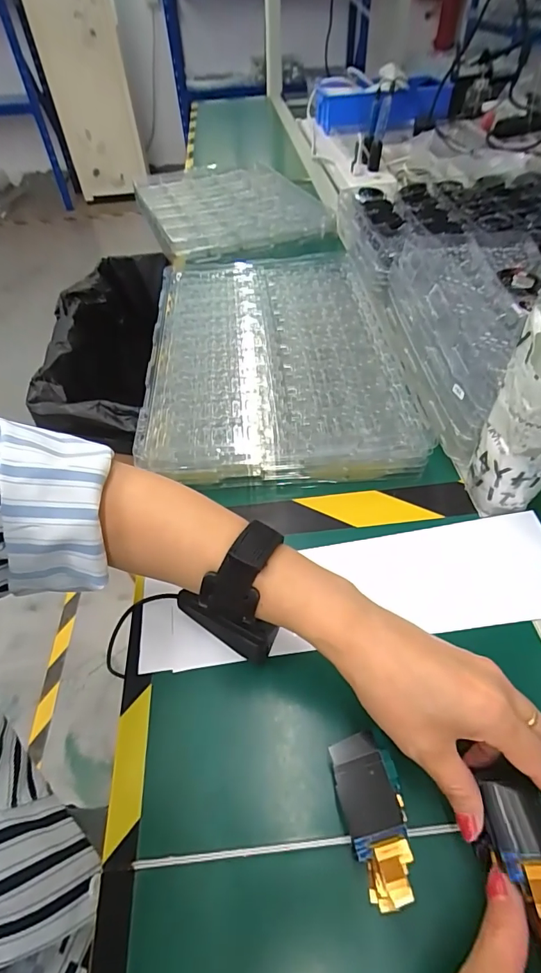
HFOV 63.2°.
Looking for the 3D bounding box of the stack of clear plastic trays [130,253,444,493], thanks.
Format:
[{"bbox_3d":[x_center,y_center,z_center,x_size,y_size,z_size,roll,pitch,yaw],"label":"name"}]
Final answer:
[{"bbox_3d":[0.000,-0.155,0.511,0.254,0.057,0.374,-5,50,-1],"label":"stack of clear plastic trays"}]

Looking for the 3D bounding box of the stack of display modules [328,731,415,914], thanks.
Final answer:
[{"bbox_3d":[0.057,0.182,0.243,0.031,0.037,0.073,-10,50,-5],"label":"stack of display modules"}]

